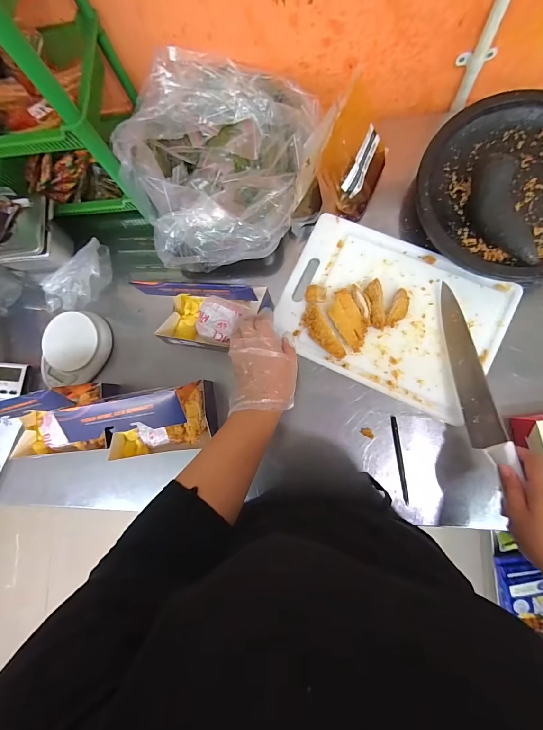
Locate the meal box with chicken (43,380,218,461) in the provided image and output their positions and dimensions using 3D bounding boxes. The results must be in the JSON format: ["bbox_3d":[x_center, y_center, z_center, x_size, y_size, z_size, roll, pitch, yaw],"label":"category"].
[{"bbox_3d":[-0.193,0.094,0.506,0.176,0.145,0.096,-14,82,6],"label":"meal box with chicken"}]

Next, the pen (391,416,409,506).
[{"bbox_3d":[0.203,0.149,0.523,0.009,0.010,0.133,-7,83,7],"label":"pen"}]

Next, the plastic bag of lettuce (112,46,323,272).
[{"bbox_3d":[-0.073,-0.305,0.523,0.285,0.154,0.277,-16,82,6],"label":"plastic bag of lettuce"}]

